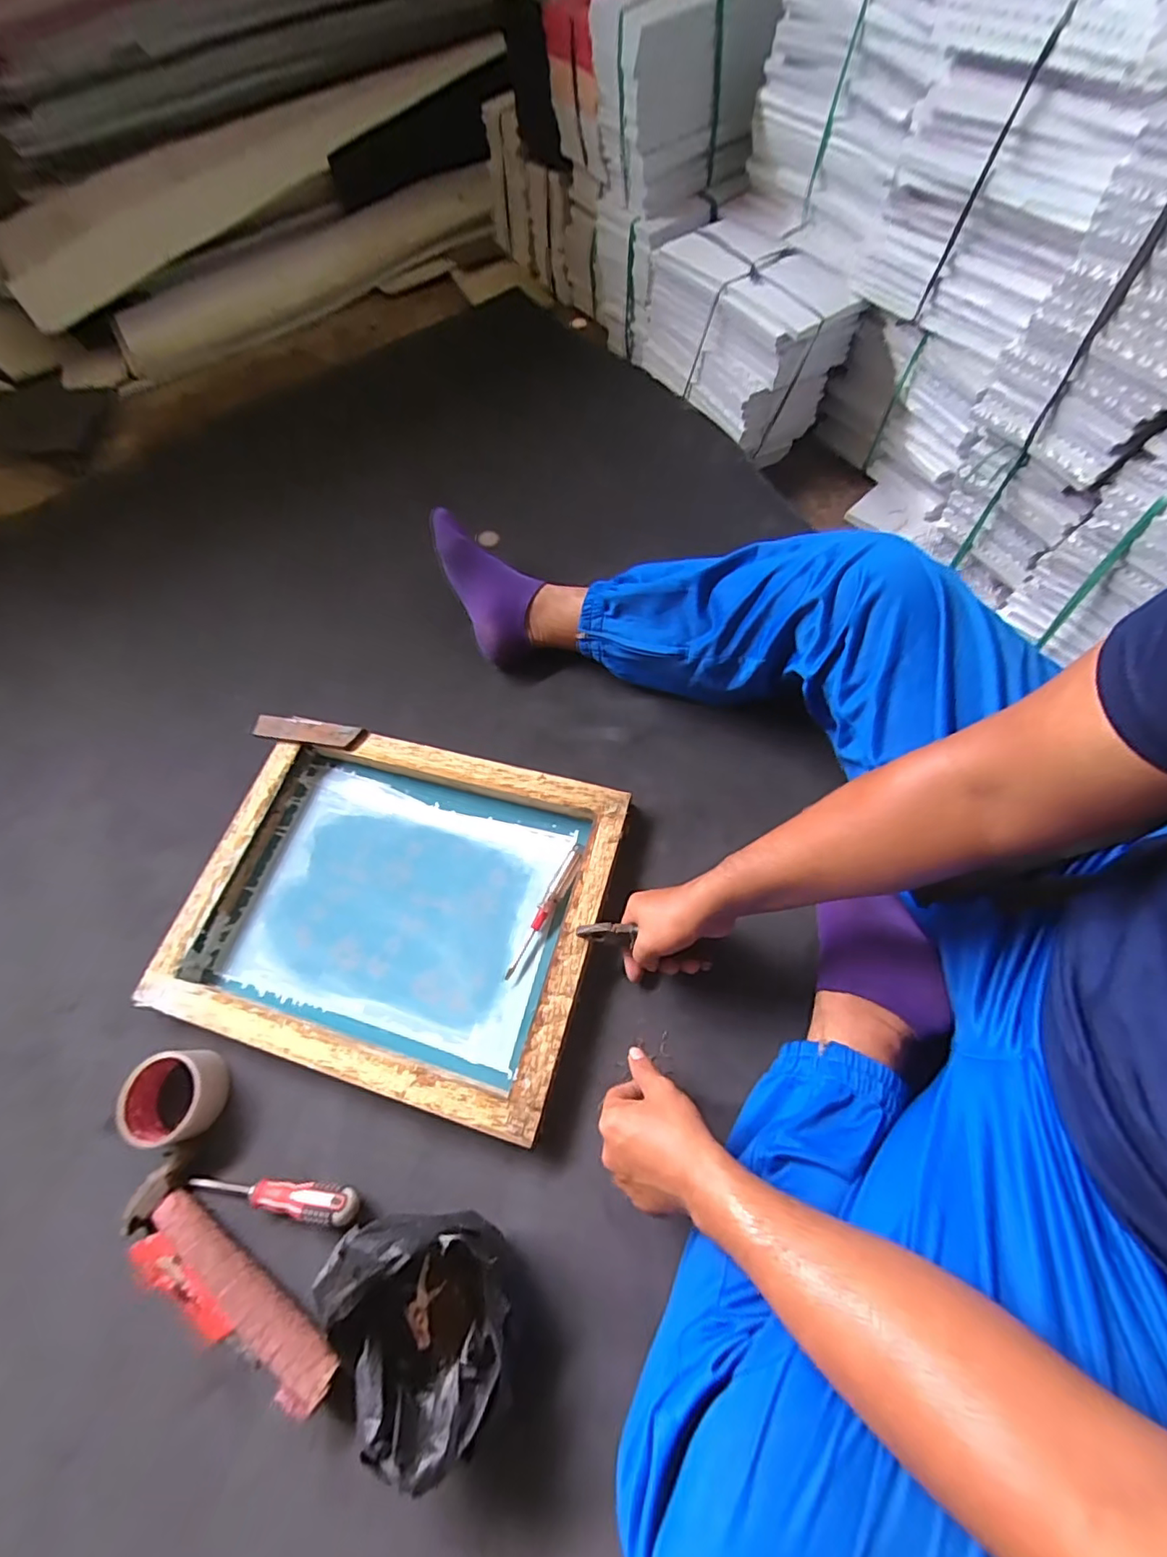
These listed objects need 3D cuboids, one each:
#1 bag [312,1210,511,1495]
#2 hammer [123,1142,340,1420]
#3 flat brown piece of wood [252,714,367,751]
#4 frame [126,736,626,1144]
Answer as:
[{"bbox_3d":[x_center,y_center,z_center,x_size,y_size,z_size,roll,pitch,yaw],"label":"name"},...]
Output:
[{"bbox_3d":[-0.136,0.452,0.466,0.139,0.102,0.160,-33,67,-12],"label":"bag"},{"bbox_3d":[-0.338,0.474,0.532,0.267,0.033,0.069,32,70,17],"label":"hammer"},{"bbox_3d":[-0.377,-0.065,0.763,0.154,0.011,0.037,8,71,4],"label":"flat brown piece of wood"},{"bbox_3d":[-0.225,0.138,0.664,0.480,0.040,0.381,14,66,10],"label":"frame"}]

